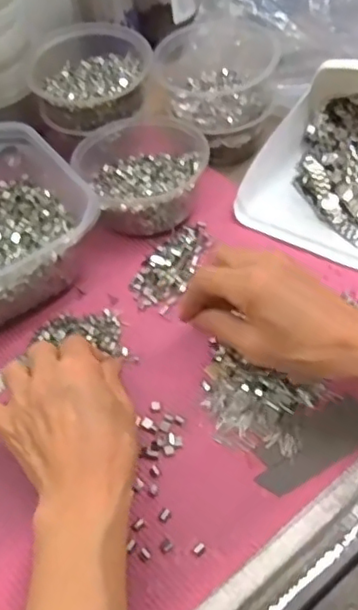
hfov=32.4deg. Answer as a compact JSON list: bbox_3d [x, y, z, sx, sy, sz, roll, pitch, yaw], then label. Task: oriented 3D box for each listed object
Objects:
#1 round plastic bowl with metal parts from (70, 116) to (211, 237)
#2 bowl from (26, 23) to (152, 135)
[{"bbox_3d":[-0.031,-0.119,0.555,0.112,0.049,0.131,-16,51,-6],"label":"round plastic bowl with metal parts"},{"bbox_3d":[-0.082,-0.211,0.588,0.109,0.058,0.103,-4,50,5],"label":"bowl"}]

